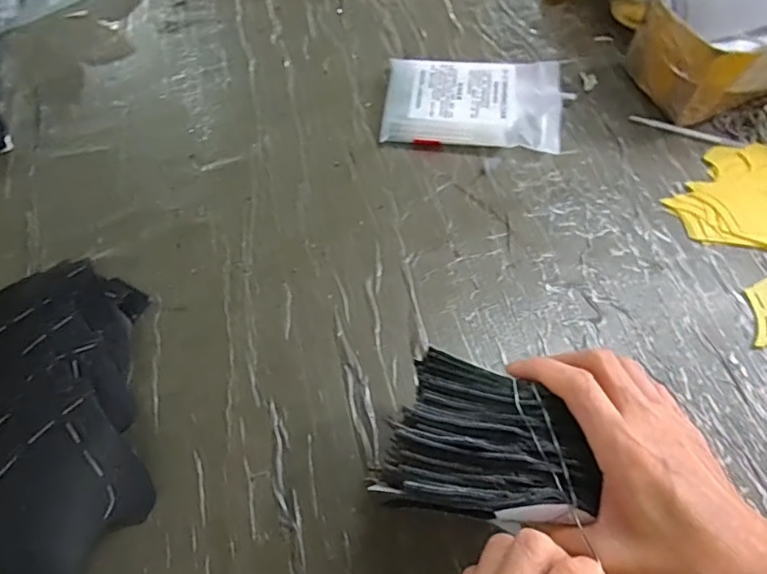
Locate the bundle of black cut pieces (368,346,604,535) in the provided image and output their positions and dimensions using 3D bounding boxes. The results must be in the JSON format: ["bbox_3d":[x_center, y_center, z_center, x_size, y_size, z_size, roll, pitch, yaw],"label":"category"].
[{"bbox_3d":[0.061,0.091,0.308,0.112,0.048,0.088,-3,56,31],"label":"bundle of black cut pieces"}]

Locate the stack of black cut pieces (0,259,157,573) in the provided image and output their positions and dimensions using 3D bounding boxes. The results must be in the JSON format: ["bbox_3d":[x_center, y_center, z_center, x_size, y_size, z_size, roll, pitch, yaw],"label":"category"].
[{"bbox_3d":[-0.265,0.098,0.395,0.158,0.052,0.263,-13,63,-3],"label":"stack of black cut pieces"}]

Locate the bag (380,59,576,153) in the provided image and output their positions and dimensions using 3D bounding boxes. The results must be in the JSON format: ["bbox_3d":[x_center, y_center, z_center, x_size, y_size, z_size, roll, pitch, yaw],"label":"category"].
[{"bbox_3d":[0.091,-0.188,0.539,0.176,0.027,0.104,5,63,6],"label":"bag"}]

